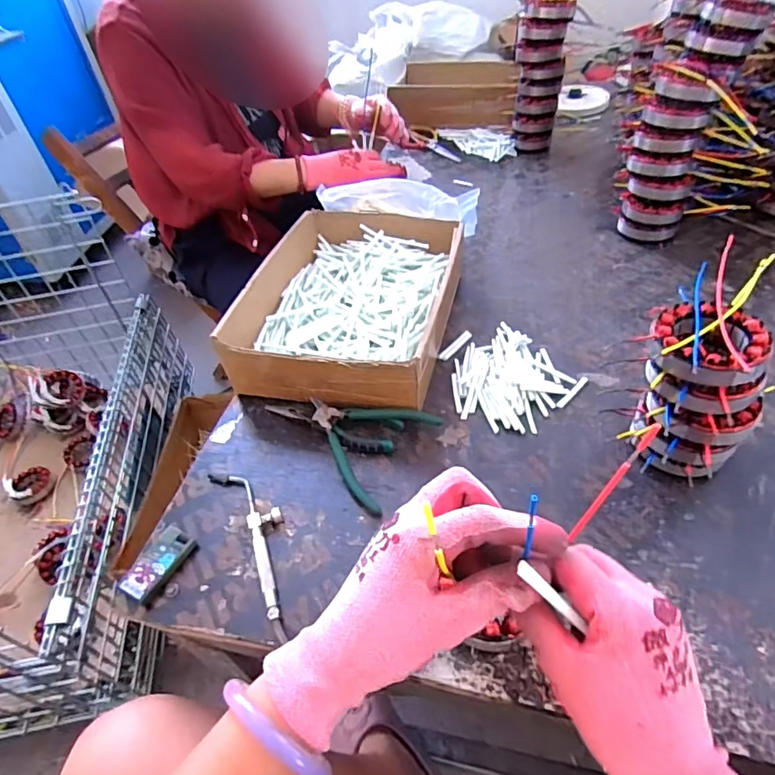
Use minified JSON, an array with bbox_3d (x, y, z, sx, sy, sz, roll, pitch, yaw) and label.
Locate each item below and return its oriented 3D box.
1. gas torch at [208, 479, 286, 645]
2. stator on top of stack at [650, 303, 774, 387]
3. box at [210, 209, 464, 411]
[{"bbox_3d":[-0.118,0.139,0.475,0.045,0.014,0.191,-26,48,-18],"label":"gas torch"},{"bbox_3d":[0.266,-0.037,0.418,0.084,0.028,0.081,-3,45,3],"label":"stator on top of stack"},{"bbox_3d":[-0.039,-0.117,0.670,0.235,0.080,0.330,8,47,15],"label":"box"}]

